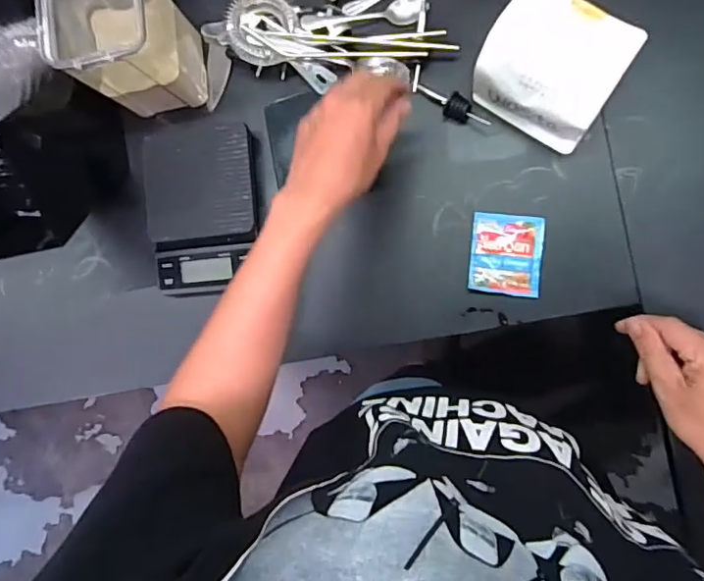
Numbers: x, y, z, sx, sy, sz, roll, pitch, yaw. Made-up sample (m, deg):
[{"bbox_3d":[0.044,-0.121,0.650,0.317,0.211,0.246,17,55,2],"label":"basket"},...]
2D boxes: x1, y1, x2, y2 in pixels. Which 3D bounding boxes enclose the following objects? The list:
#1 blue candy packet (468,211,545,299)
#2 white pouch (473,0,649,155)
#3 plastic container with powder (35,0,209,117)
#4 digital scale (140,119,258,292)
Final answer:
[{"bbox_3d":[0.172,-0.040,0.613,0.076,0.013,0.089,6,89,10],"label":"blue candy packet"},{"bbox_3d":[0.208,-0.233,0.575,0.138,0.086,0.112,32,93,9],"label":"white pouch"},{"bbox_3d":[-0.254,-0.285,0.624,0.113,0.155,0.121,-3,87,10],"label":"plastic container with powder"},{"bbox_3d":[-0.182,-0.098,0.668,0.137,0.029,0.194,-6,87,9],"label":"digital scale"}]

